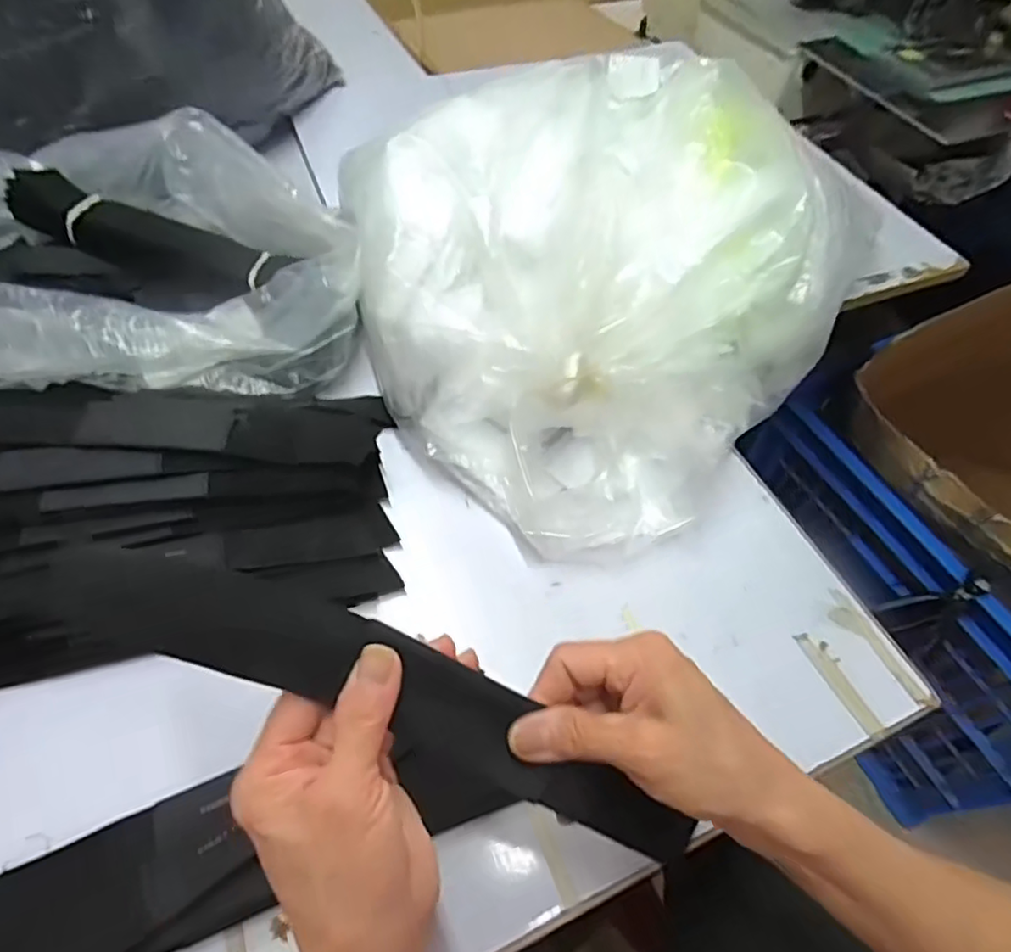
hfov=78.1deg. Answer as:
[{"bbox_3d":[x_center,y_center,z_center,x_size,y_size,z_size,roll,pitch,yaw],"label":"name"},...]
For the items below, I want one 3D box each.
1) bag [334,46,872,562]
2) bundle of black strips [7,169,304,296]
[{"bbox_3d":[0.084,-0.163,0.512,0.360,0.198,0.328,-37,63,-24],"label":"bag"},{"bbox_3d":[-0.328,-0.224,0.575,0.253,0.058,0.056,15,56,9],"label":"bundle of black strips"}]

